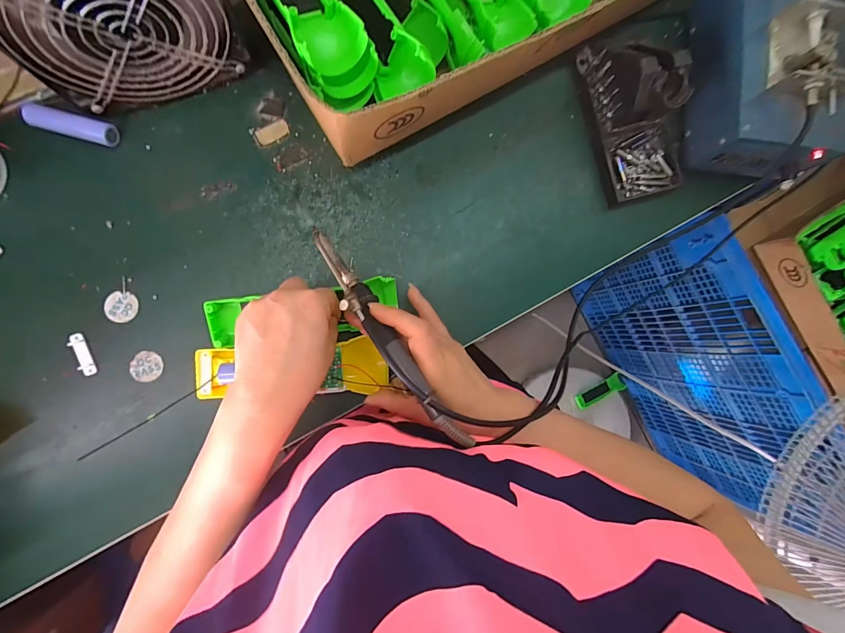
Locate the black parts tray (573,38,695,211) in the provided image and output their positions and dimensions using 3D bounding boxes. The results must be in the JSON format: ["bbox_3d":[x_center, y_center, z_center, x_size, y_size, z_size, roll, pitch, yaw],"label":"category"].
[{"bbox_3d":[0.211,-0.195,0.351,0.080,0.070,0.152,-15,90,-7],"label":"black parts tray"}]

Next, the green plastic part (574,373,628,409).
[{"bbox_3d":[0.517,0.218,1.094,0.165,0.032,0.048,-23,92,-7],"label":"green plastic part"}]

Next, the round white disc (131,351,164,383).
[{"bbox_3d":[-0.245,0.044,0.331,0.024,0.004,0.027,31,81,-12],"label":"round white disc"}]

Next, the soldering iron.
[{"bbox_3d":[-0.029,0.013,0.274,0.021,0.024,0.198,-34,78,-7],"label":"soldering iron"}]

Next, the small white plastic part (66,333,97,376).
[{"bbox_3d":[-0.296,0.033,0.323,0.010,0.005,0.038,-22,92,-7],"label":"small white plastic part"}]

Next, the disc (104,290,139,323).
[{"bbox_3d":[-0.267,-0.008,0.330,0.026,0.004,0.027,0,89,-7],"label":"disc"}]

